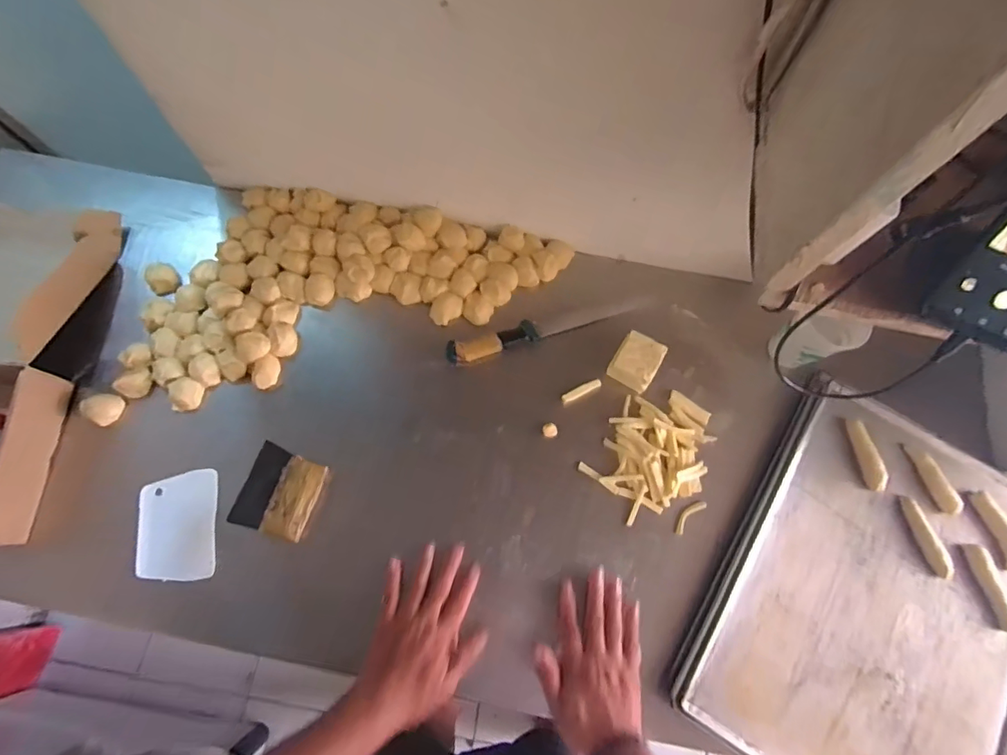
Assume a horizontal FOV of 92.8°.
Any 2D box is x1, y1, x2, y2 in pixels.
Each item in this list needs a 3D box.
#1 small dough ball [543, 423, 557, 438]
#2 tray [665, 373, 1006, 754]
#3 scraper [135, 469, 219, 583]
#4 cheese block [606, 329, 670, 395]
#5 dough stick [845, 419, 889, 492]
[{"bbox_3d":[0.062,0.070,0.639,0.020,0.007,0.019,0,76,0],"label":"small dough ball"},{"bbox_3d":[0.448,0.269,0.571,0.341,0.035,0.453,31,78,8],"label":"tray"},{"bbox_3d":[-0.402,0.183,0.591,0.091,0.008,0.127,-7,75,-5],"label":"scraper"},{"bbox_3d":[0.179,-0.018,0.649,0.061,0.045,0.070,31,77,9],"label":"cheese block"},{"bbox_3d":[0.459,0.097,0.605,0.022,0.017,0.090,-12,76,-3],"label":"dough stick"}]

